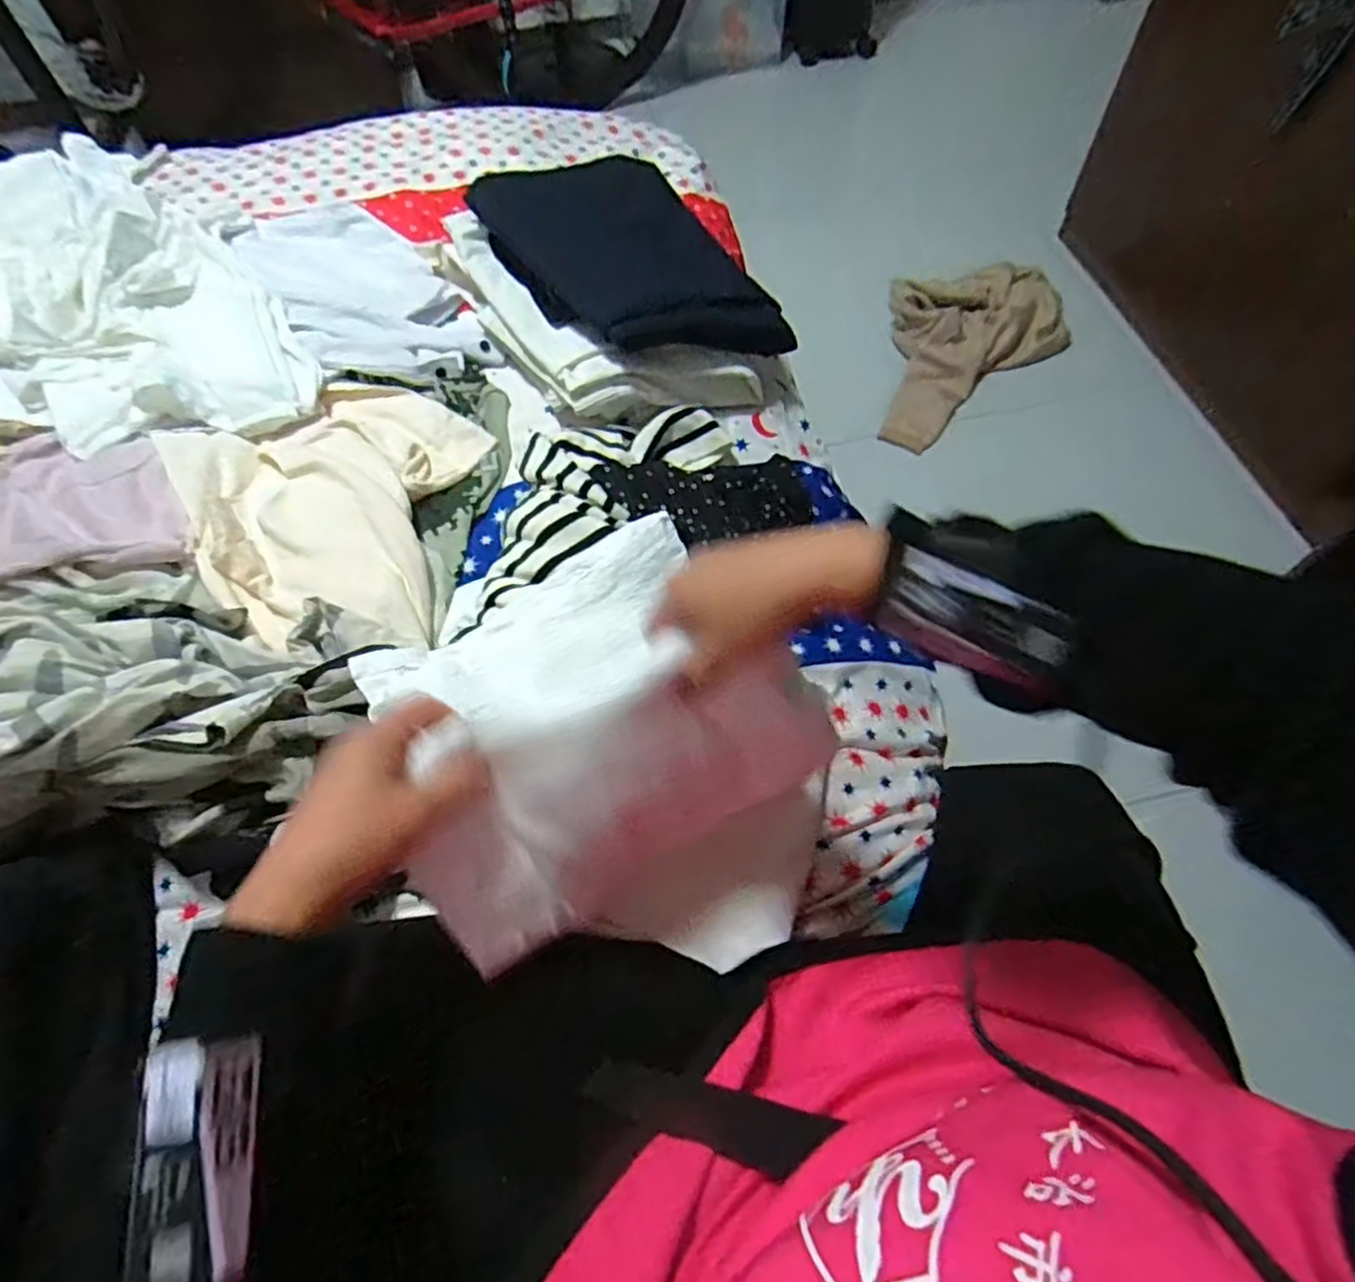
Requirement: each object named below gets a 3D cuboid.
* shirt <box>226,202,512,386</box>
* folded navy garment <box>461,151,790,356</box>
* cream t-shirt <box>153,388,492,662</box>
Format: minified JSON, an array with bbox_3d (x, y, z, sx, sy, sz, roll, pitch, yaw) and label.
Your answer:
[{"bbox_3d":[-0.349,-0.386,0.827,0.174,0.038,0.352,-36,65,-17],"label":"shirt"},{"bbox_3d":[-0.048,-0.418,0.807,0.263,0.064,0.299,-19,66,-30],"label":"folded navy garment"},{"bbox_3d":[-0.293,-0.126,0.679,0.266,0.044,0.335,-29,63,-13],"label":"cream t-shirt"}]

